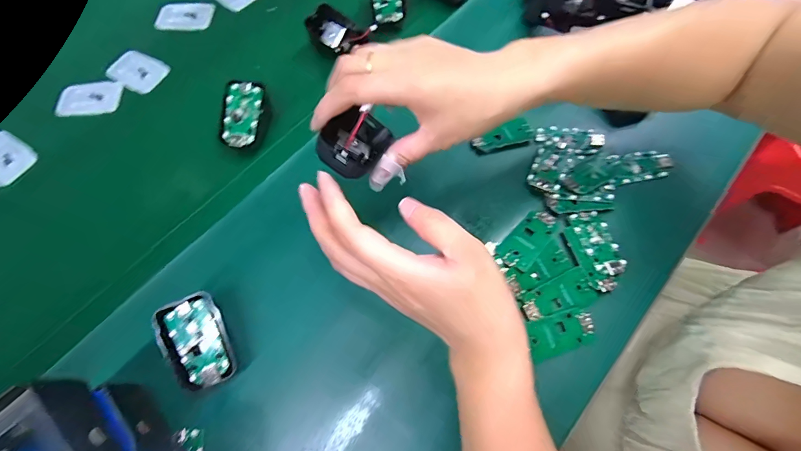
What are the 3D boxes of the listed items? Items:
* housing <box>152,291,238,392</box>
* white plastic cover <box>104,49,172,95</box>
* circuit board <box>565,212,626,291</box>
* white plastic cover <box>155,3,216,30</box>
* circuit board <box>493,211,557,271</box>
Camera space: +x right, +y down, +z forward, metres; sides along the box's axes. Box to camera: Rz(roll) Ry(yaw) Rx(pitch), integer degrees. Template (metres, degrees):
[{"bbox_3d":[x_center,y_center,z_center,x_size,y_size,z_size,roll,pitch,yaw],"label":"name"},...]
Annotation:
[{"bbox_3d":[-0.157,0.090,0.282,0.046,0.011,0.069,-25,90,-13],"label":"housing"},{"bbox_3d":[-0.313,-0.185,0.434,0.063,0.006,0.048,27,71,11],"label":"white plastic cover"},{"bbox_3d":[0.174,0.020,0.323,0.039,0.006,0.072,-12,68,-3],"label":"circuit board"},{"bbox_3d":[-0.276,-0.267,0.467,0.069,0.011,0.044,-7,68,-1],"label":"white plastic cover"},{"bbox_3d":[0.115,0.013,0.327,0.031,0.006,0.063,38,69,20],"label":"circuit board"}]

